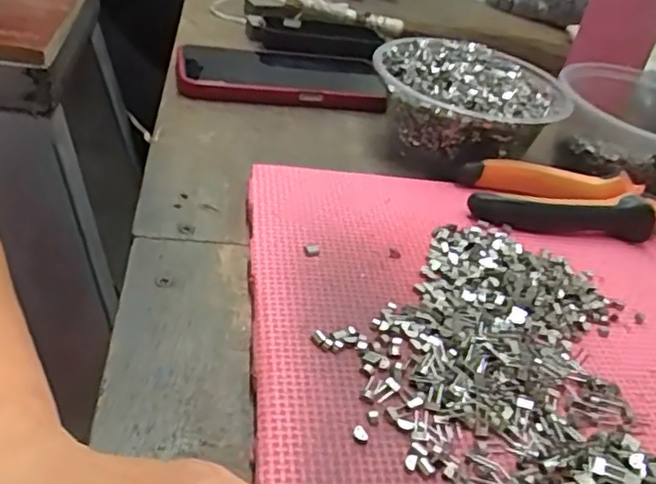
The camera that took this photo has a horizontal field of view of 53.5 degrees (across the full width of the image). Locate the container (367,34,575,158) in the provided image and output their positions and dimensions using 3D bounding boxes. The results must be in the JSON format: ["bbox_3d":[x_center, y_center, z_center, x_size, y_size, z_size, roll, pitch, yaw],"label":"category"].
[{"bbox_3d":[0.098,-0.102,0.461,0.135,0.054,0.113,16,38,9],"label":"container"}]

